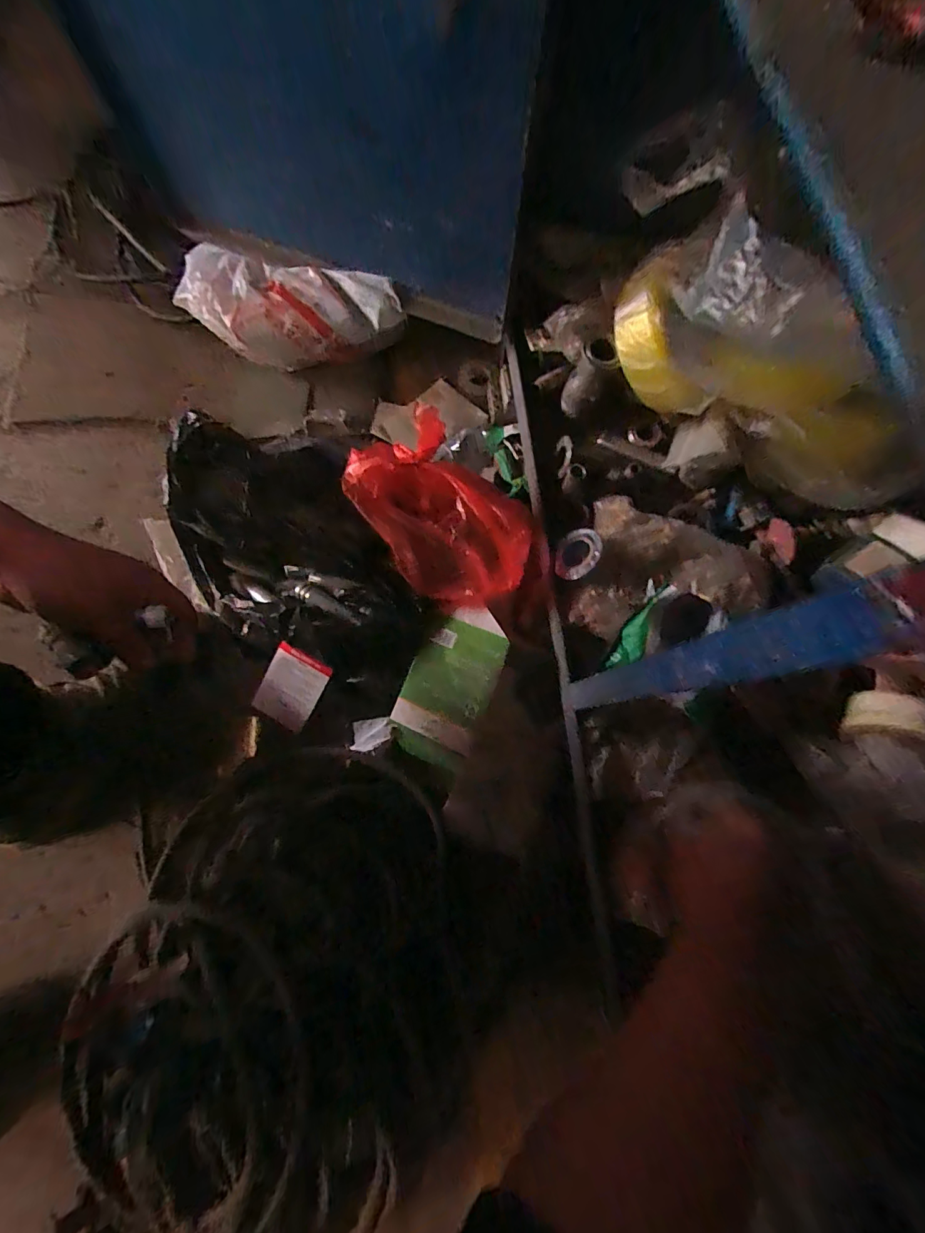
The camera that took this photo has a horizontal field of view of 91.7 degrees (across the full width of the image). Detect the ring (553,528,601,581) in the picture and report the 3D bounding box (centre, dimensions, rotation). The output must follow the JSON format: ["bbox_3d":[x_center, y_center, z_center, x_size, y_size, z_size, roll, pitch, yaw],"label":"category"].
[{"bbox_3d":[0.125,-0.068,0.490,0.050,0.010,0.057,-6,66,36],"label":"ring"}]

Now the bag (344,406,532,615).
[{"bbox_3d":[-0.020,-0.116,0.498,0.150,0.074,0.221,-36,80,-9],"label":"bag"}]

